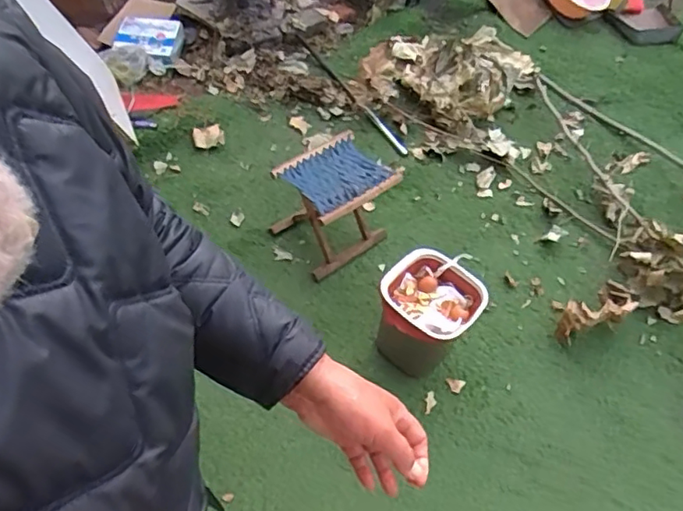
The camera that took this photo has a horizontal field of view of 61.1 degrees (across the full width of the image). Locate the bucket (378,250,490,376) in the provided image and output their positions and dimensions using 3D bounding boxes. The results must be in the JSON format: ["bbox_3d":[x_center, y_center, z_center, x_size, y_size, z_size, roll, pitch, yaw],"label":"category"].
[{"bbox_3d":[0.230,0.170,1.600,0.227,0.293,0.249,38,57,22],"label":"bucket"}]

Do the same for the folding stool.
[{"bbox_3d":[-0.026,-0.159,1.820,0.301,0.291,0.275,-32,61,-28],"label":"folding stool"}]

